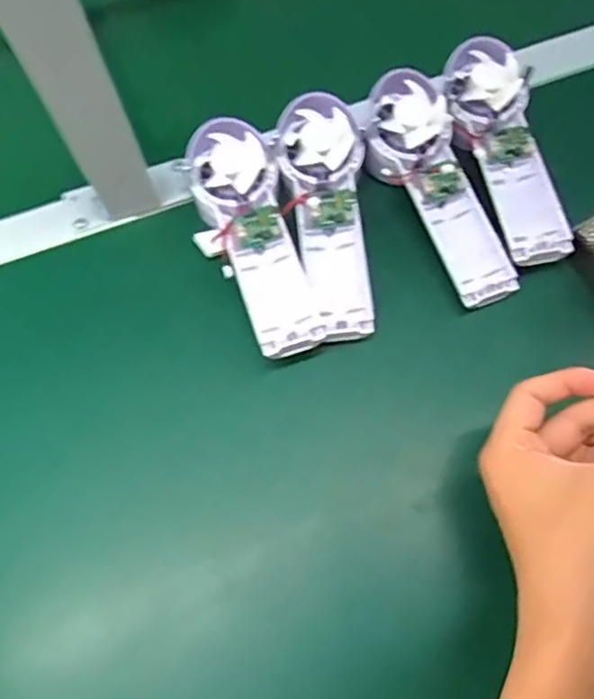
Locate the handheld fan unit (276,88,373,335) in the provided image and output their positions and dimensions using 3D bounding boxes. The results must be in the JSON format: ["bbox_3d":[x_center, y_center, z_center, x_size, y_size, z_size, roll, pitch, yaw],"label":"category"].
[{"bbox_3d":[0.024,-0.096,0.424,0.057,0.029,0.178,-7,81,-1],"label":"handheld fan unit"}]

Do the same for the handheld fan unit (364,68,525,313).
[{"bbox_3d":[0.102,-0.116,0.431,0.068,0.043,0.181,-24,82,-8],"label":"handheld fan unit"}]

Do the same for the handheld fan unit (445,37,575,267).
[{"bbox_3d":[0.152,-0.150,0.436,0.063,0.040,0.181,-8,67,-1],"label":"handheld fan unit"}]

